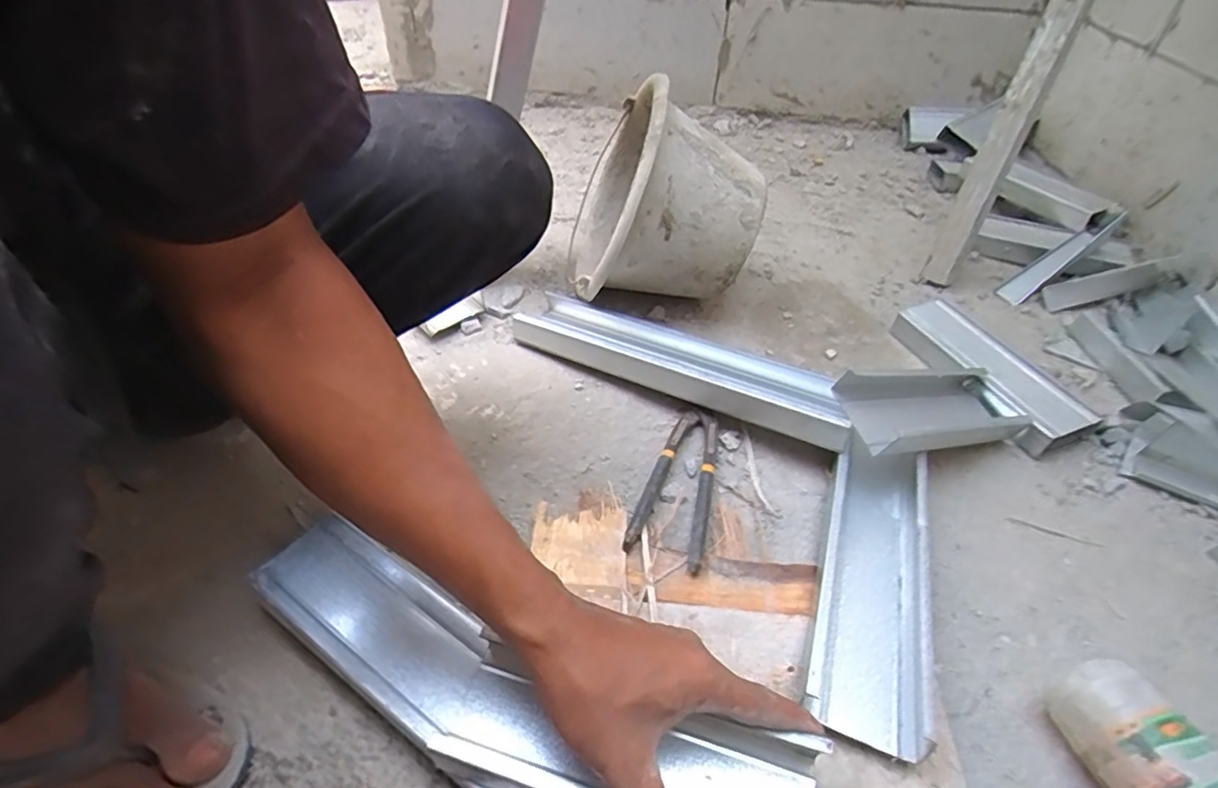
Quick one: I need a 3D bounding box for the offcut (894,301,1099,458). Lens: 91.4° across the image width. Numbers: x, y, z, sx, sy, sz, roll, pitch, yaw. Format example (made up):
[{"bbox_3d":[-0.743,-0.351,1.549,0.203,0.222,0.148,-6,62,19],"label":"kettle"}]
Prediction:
[{"bbox_3d":[0.426,-0.029,0.678,0.097,0.033,0.230,-11,46,-16],"label":"offcut"}]

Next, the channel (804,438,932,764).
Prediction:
[{"bbox_3d":[0.210,0.142,0.472,0.082,0.060,0.263,18,45,14],"label":"channel"}]

